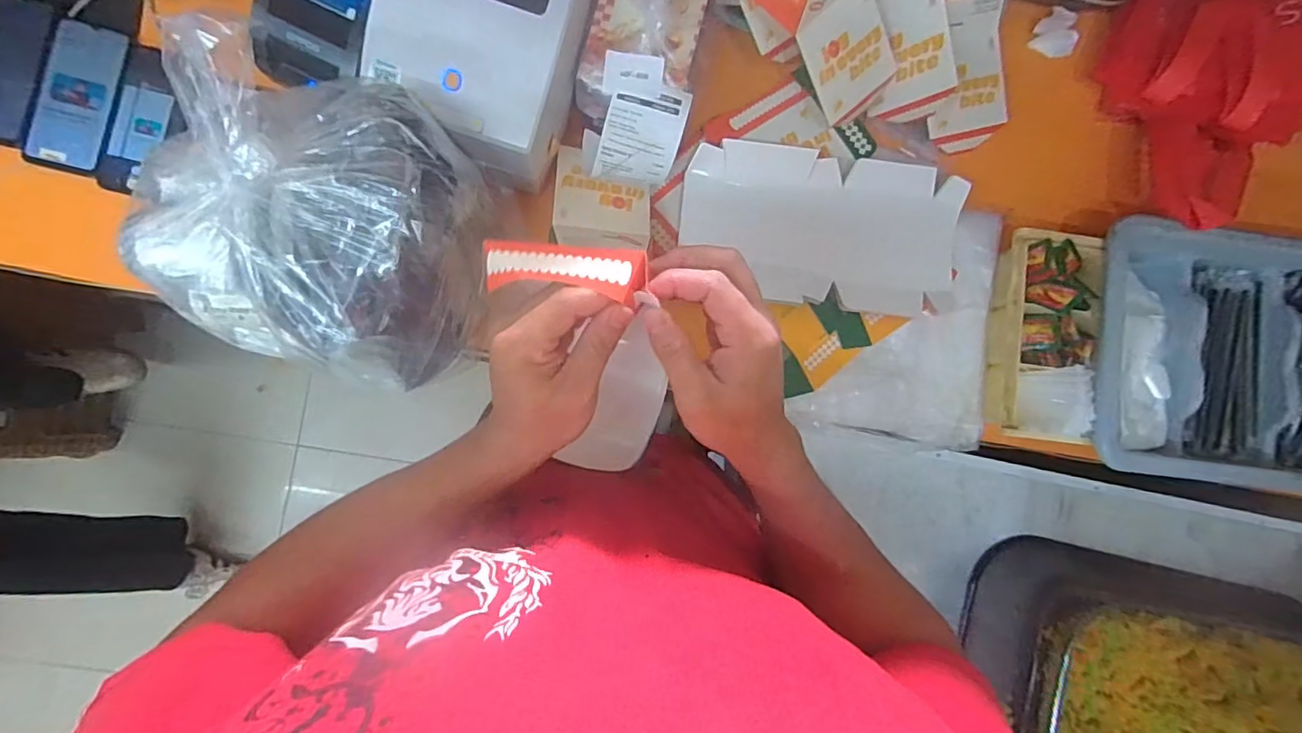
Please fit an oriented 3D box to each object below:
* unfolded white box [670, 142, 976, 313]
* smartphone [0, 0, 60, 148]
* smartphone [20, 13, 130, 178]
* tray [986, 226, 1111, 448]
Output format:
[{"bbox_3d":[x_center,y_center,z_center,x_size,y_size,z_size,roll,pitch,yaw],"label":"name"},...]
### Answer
[{"bbox_3d":[0.199,-0.157,0.661,0.322,0.019,0.168,7,87,-4],"label":"unfolded white box"},{"bbox_3d":[-0.693,-0.320,0.618,0.066,0.013,0.165,9,82,-13],"label":"smartphone"},{"bbox_3d":[-0.628,-0.297,0.630,0.075,0.008,0.167,9,82,-13],"label":"smartphone"},{"bbox_3d":[0.457,-0.035,0.668,0.100,0.054,0.236,10,87,-4],"label":"tray"}]

